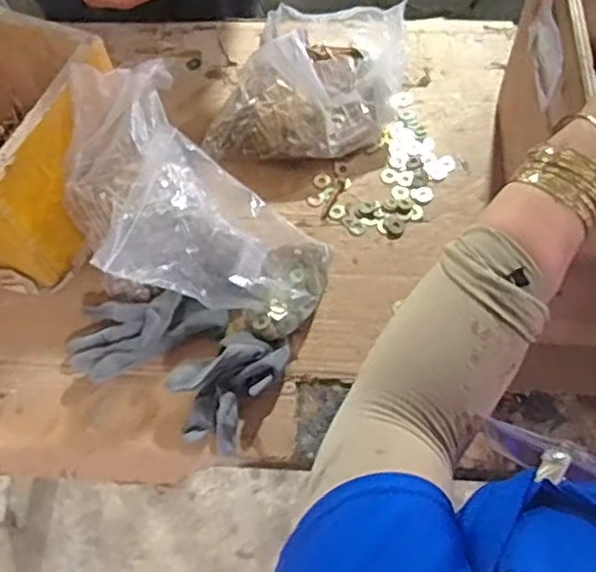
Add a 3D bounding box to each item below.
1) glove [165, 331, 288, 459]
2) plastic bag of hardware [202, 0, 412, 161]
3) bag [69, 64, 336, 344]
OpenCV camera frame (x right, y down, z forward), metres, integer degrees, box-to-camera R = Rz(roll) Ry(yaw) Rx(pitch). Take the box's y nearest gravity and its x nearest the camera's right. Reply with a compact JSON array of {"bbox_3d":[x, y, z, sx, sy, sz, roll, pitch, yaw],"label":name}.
[{"bbox_3d":[-0.072,0.092,0.650,0.085,0.035,0.116,26,67,16],"label":"glove"},{"bbox_3d":[0.024,-0.248,0.787,0.180,0.091,0.235,23,66,15],"label":"plastic bag of hardware"},{"bbox_3d":[-0.110,-0.076,0.677,0.320,0.114,0.202,44,73,-3],"label":"bag"}]

